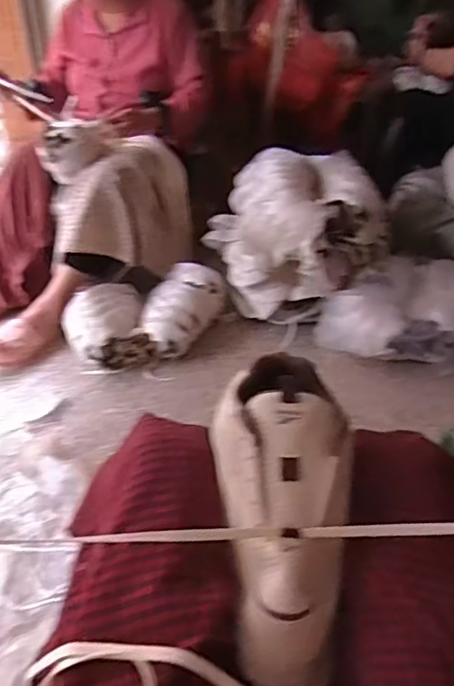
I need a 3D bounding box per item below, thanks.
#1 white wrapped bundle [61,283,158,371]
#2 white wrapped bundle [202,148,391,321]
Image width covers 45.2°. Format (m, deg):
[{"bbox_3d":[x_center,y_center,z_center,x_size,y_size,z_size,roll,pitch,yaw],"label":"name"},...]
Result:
[{"bbox_3d":[-0.297,-0.049,1.350,0.201,0.156,0.222,-10,36,-15],"label":"white wrapped bundle"},{"bbox_3d":[0.182,-0.274,1.401,0.385,0.327,0.325,-11,36,-15],"label":"white wrapped bundle"}]

